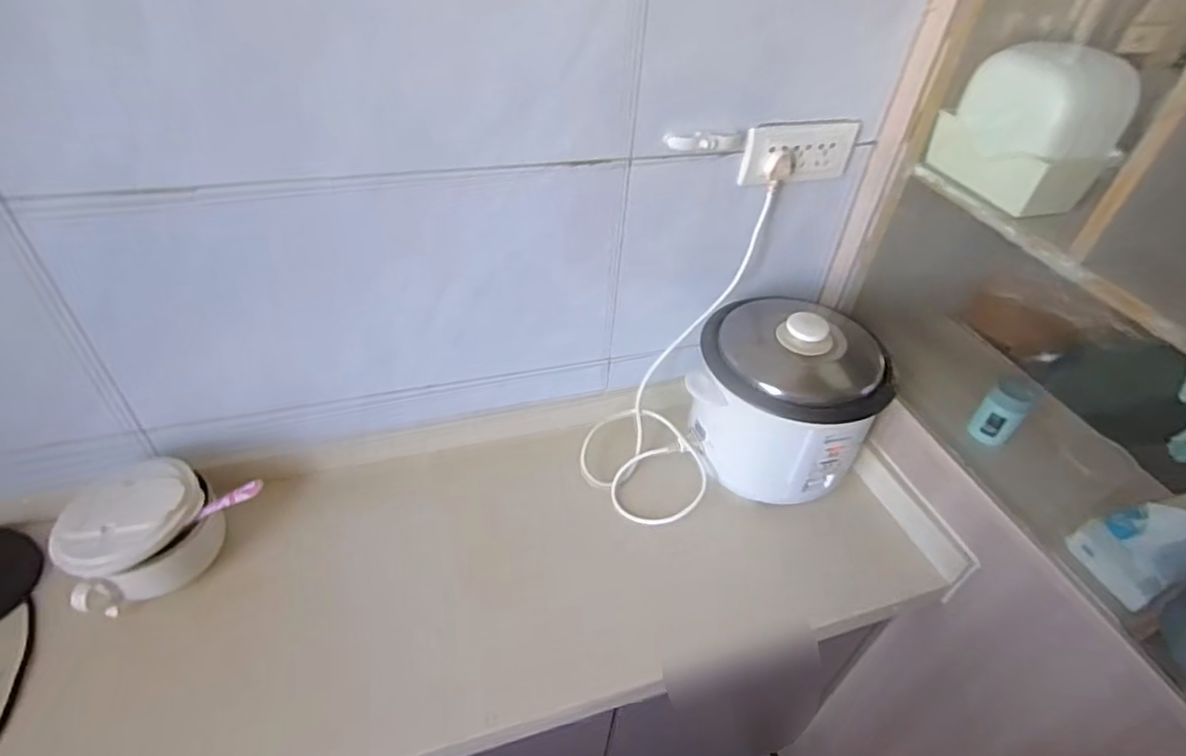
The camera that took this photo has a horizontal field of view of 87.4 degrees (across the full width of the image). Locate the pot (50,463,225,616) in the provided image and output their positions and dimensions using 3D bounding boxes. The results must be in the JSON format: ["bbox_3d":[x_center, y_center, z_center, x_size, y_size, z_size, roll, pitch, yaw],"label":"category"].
[{"bbox_3d":[-0.517,0.179,0.715,0.131,0.100,0.152,35,50,29],"label":"pot"}]

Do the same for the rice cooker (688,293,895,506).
[{"bbox_3d":[0.260,0.017,0.840,0.247,0.214,0.205,17,43,13],"label":"rice cooker"}]

